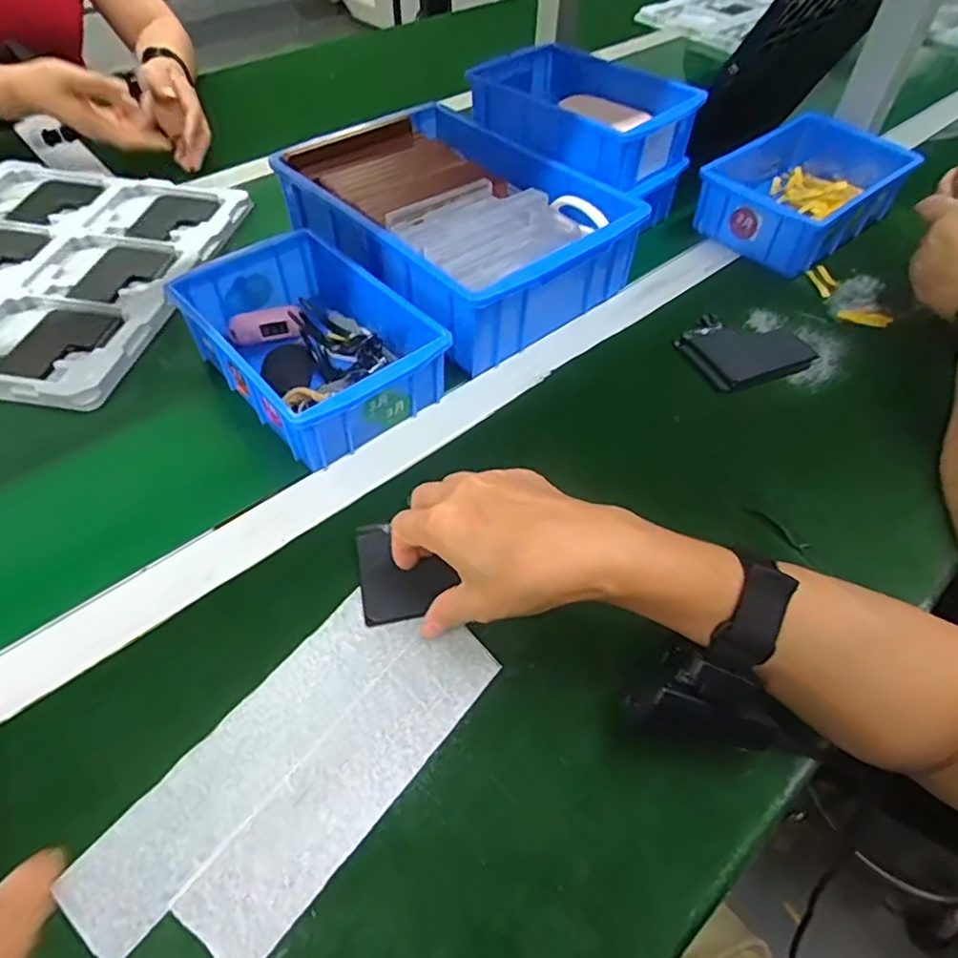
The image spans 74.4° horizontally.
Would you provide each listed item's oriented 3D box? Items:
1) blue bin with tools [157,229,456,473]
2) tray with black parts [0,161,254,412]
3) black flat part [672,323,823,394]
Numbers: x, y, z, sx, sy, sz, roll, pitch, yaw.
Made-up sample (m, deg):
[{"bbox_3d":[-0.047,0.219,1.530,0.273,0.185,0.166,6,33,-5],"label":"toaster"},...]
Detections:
[{"bbox_3d":[-0.135,-0.104,0.503,0.130,0.078,0.196,-34,59,-26],"label":"blue bin with tools"},{"bbox_3d":[-0.413,-0.201,0.586,0.292,0.016,0.329,9,51,5],"label":"tray with black parts"},{"bbox_3d":[0.240,-0.115,0.567,0.124,0.014,0.073,-19,54,-17],"label":"black flat part"}]

